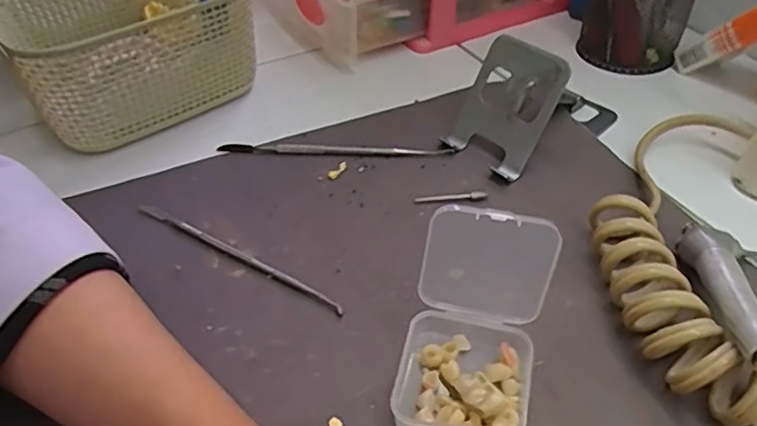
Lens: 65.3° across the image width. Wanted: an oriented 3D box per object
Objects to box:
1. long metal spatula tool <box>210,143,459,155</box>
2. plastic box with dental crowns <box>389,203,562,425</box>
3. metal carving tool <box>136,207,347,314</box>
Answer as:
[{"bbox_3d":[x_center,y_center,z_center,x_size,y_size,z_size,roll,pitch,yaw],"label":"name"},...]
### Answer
[{"bbox_3d":[-0.029,-0.043,0.398,0.153,0.006,0.011,1,44,3],"label":"long metal spatula tool"},{"bbox_3d":[0.041,0.045,0.251,0.056,0.074,0.078,11,45,13],"label":"plastic box with dental crowns"},{"bbox_3d":[-0.079,0.023,0.328,0.145,0.005,0.007,23,49,23],"label":"metal carving tool"}]

